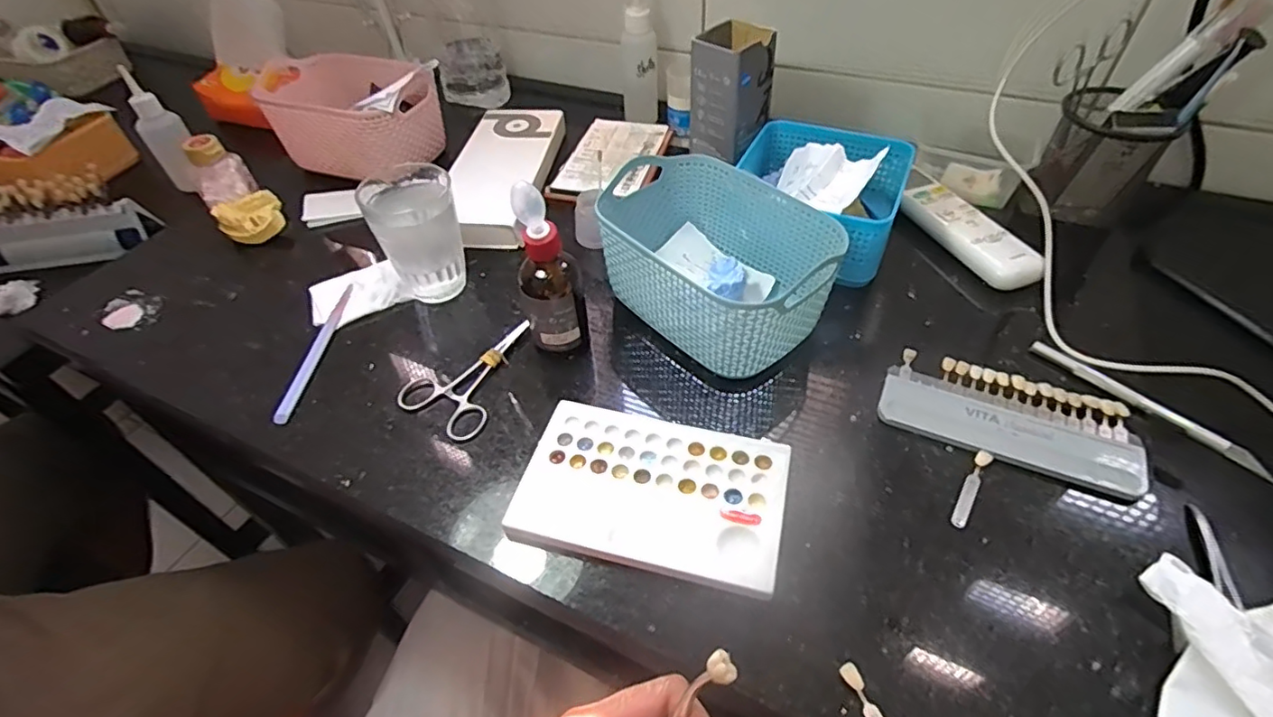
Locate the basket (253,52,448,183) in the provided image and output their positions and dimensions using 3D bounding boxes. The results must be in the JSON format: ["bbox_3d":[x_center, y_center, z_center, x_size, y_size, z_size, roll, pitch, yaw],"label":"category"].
[{"bbox_3d":[-0.306,-0.253,0.607,0.204,0.071,0.110,26,55,24],"label":"basket"}]

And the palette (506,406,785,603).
[{"bbox_3d":[0.010,0.078,0.349,0.153,0.015,0.098,10,50,13],"label":"palette"}]

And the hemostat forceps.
[{"bbox_3d":[-0.113,0.008,0.418,0.067,0.007,0.102,25,55,24],"label":"hemostat forceps"}]

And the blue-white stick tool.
[{"bbox_3d":[-0.241,-0.009,0.441,0.011,0.008,0.134,-1,48,3],"label":"blue-white stick tool"}]

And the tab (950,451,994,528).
[{"bbox_3d":[0.197,0.076,0.342,0.008,0.004,0.056,28,56,26],"label":"tab"}]

